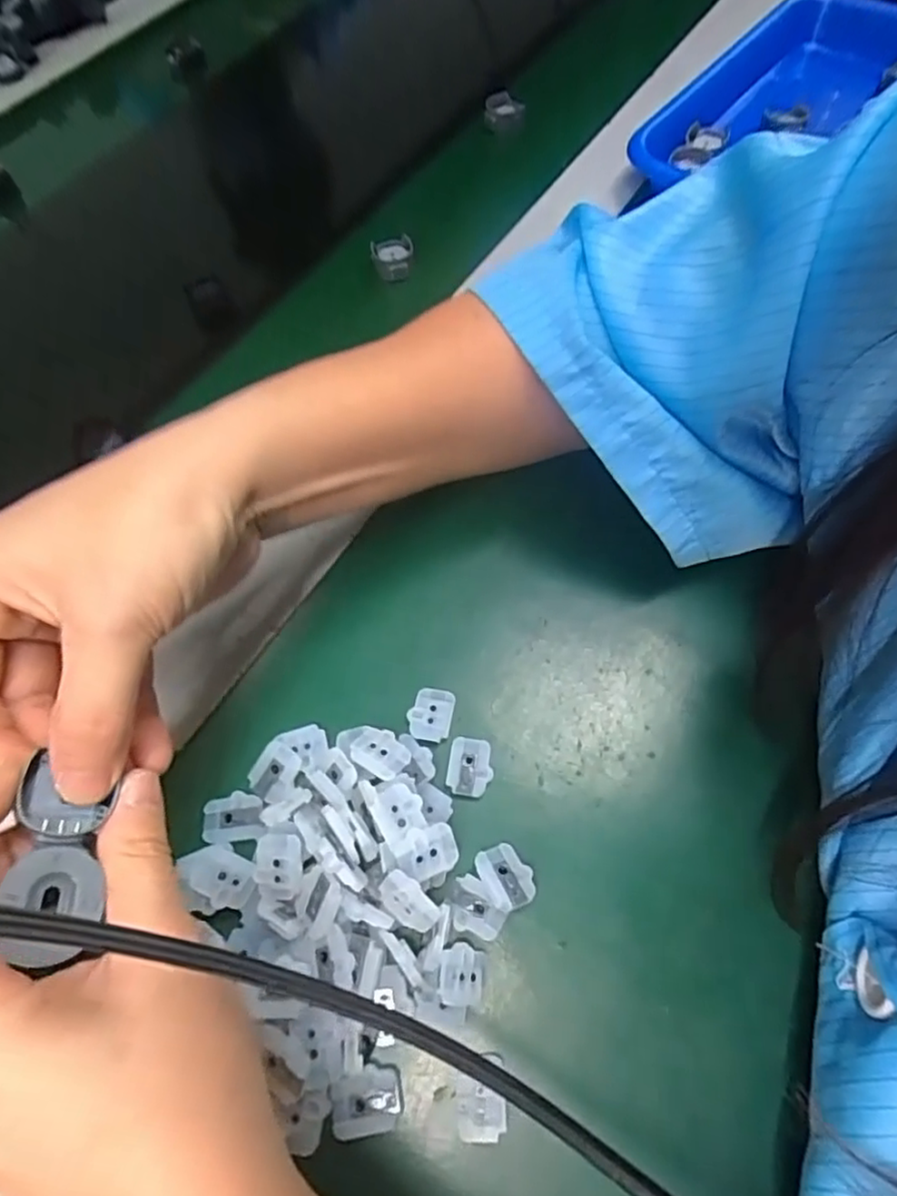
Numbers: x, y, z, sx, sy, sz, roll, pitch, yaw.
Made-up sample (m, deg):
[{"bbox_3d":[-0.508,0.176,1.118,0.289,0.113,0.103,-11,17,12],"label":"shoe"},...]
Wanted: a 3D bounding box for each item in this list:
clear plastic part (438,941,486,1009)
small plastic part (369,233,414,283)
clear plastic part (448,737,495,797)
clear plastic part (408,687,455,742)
[{"bbox_3d":[0.004,0.123,0.210,0.016,0.005,0.018,21,52,-20],"label":"clear plastic part"},{"bbox_3d":[-0.034,-0.206,0.390,0.025,0.014,0.025,-4,63,1],"label":"small plastic part"},{"bbox_3d":[0.008,0.064,0.245,0.017,0.004,0.022,7,64,6],"label":"clear plastic part"},{"bbox_3d":[-0.007,0.045,0.255,0.017,0.004,0.022,9,65,8],"label":"clear plastic part"}]

